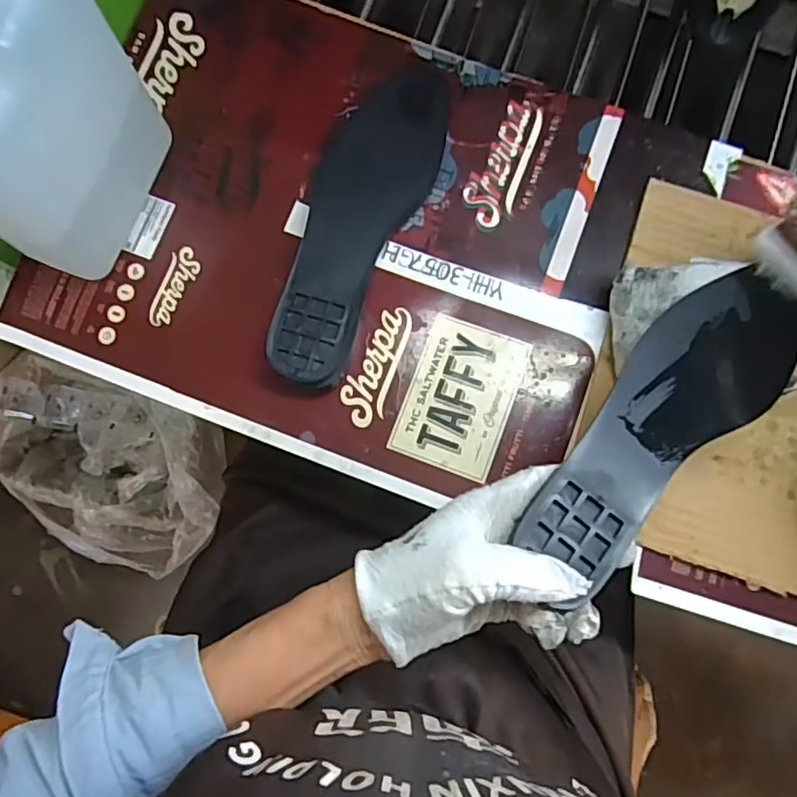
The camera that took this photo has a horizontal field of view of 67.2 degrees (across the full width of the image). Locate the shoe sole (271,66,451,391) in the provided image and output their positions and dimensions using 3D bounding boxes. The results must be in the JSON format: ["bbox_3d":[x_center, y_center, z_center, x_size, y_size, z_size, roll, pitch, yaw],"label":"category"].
[{"bbox_3d":[-0.025,-0.129,0.426,0.080,0.030,0.249,14,83,1],"label":"shoe sole"}]

